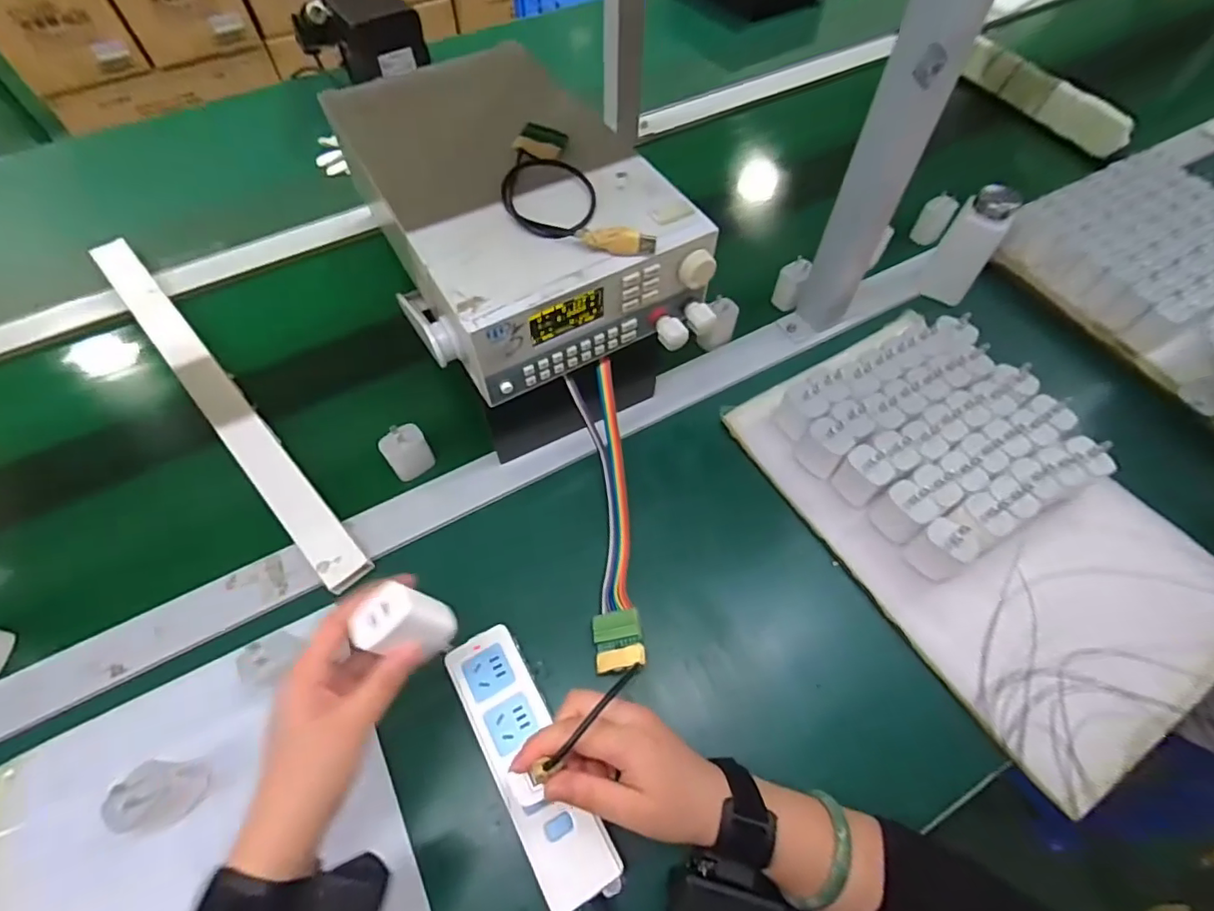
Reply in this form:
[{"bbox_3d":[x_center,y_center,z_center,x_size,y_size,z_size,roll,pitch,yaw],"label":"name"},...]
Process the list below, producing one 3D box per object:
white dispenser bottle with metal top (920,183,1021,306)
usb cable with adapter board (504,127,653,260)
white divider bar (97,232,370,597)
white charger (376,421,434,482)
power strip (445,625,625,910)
[{"bbox_3d":[0.408,-0.234,0.637,0.049,0.137,0.034,33,65,18],"label":"white dispenser bottle with metal top"},{"bbox_3d":[-0.041,-0.211,0.448,0.079,0.017,0.180,-25,63,-14],"label":"usb cable with adapter board"},{"bbox_3d":[-0.419,-0.069,0.601,0.040,0.027,0.569,-39,67,-20],"label":"white divider bar"},{"bbox_3d":[-0.196,-0.004,0.554,0.040,0.048,0.030,-29,64,-16],"label":"white charger"},{"bbox_3d":[-0.058,0.225,0.420,0.055,0.026,0.193,-26,63,-14],"label":"power strip"}]

